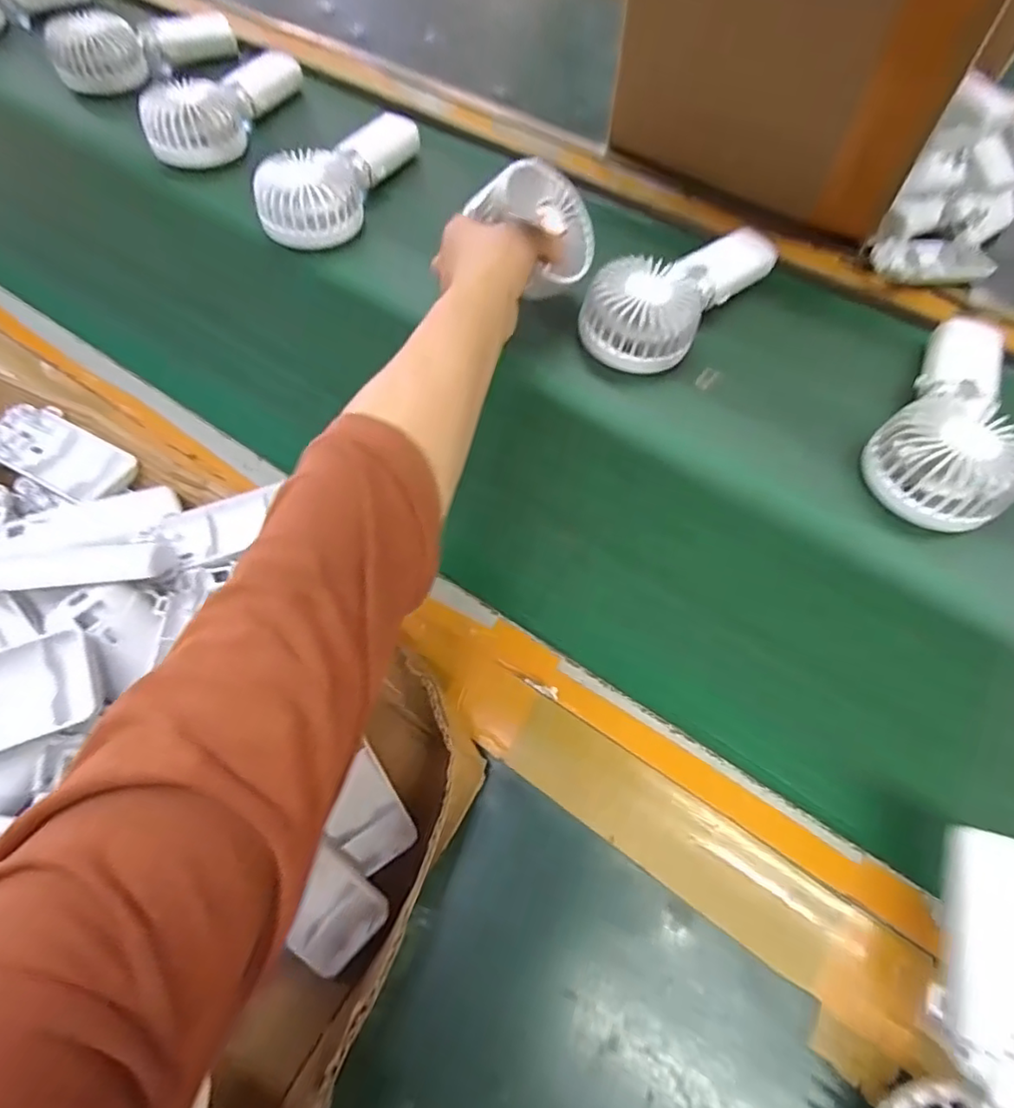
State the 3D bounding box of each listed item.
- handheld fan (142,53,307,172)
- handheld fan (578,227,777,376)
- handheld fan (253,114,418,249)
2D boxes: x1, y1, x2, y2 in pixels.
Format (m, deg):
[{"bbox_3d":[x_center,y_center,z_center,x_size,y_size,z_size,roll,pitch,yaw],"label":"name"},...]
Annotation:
[{"bbox_3d":[-0.283,-0.449,0.599,0.079,0.066,0.178,19,64,10],"label":"handheld fan"},{"bbox_3d":[0.140,-0.211,0.466,0.086,0.044,0.183,39,69,18],"label":"handheld fan"},{"bbox_3d":[-0.155,-0.345,0.548,0.079,0.059,0.188,20,65,10],"label":"handheld fan"}]

